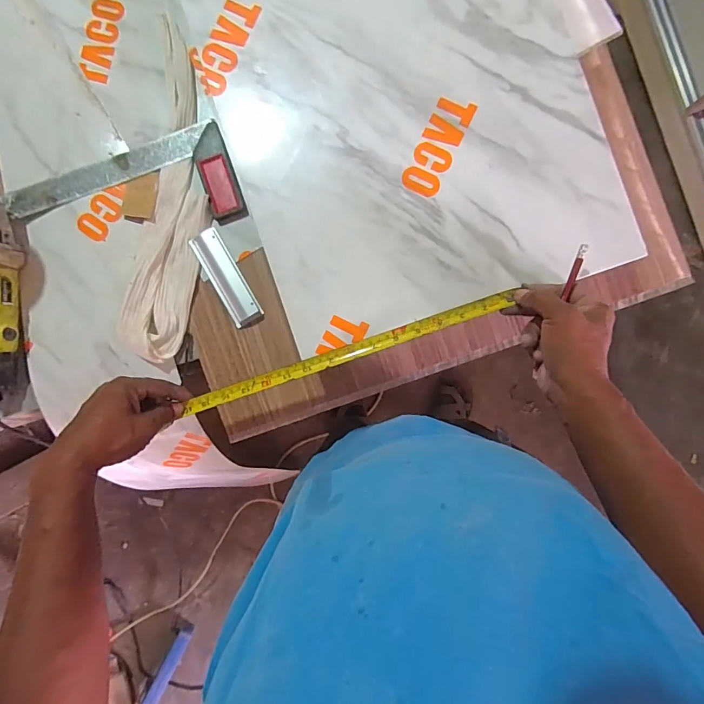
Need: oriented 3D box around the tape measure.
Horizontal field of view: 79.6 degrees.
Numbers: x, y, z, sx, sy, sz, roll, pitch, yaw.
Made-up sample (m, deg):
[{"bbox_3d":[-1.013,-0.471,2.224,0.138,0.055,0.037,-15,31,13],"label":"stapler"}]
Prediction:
[{"bbox_3d":[-0.011,0.003,0.479,0.385,0.006,0.019,-19,87,6],"label":"tape measure"}]

